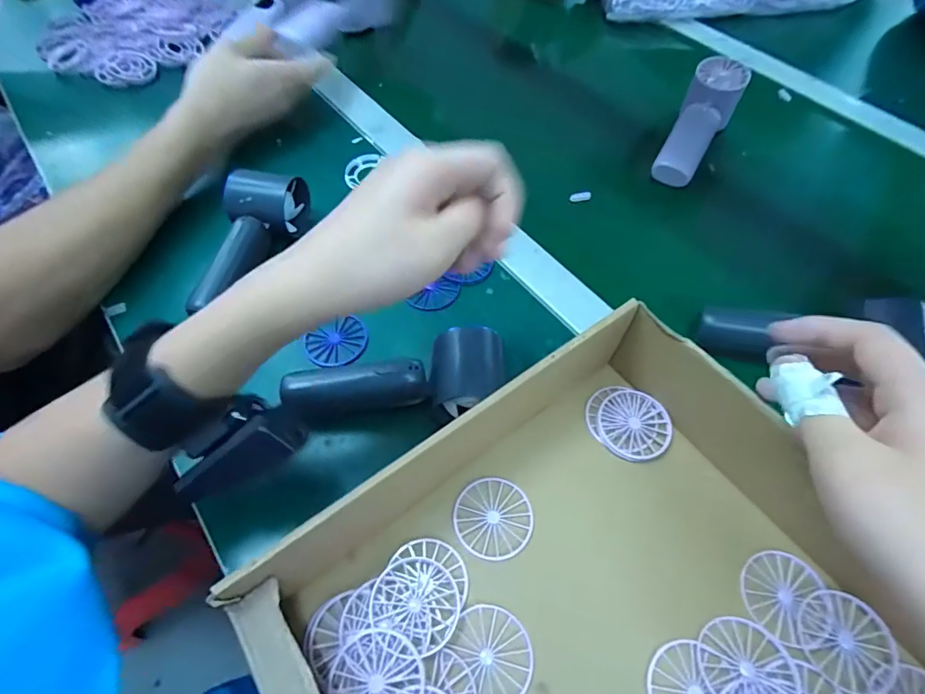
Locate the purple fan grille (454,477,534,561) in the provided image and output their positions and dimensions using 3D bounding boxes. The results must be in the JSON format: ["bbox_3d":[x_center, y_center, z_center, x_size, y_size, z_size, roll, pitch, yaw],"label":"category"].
[{"bbox_3d":[0.020,0.110,0.307,0.050,0.004,0.050,0,60,0],"label":"purple fan grille"}]

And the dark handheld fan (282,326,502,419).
[{"bbox_3d":[-0.045,0.026,0.344,0.148,0.048,0.058,-3,60,-1],"label":"dark handheld fan"}]

